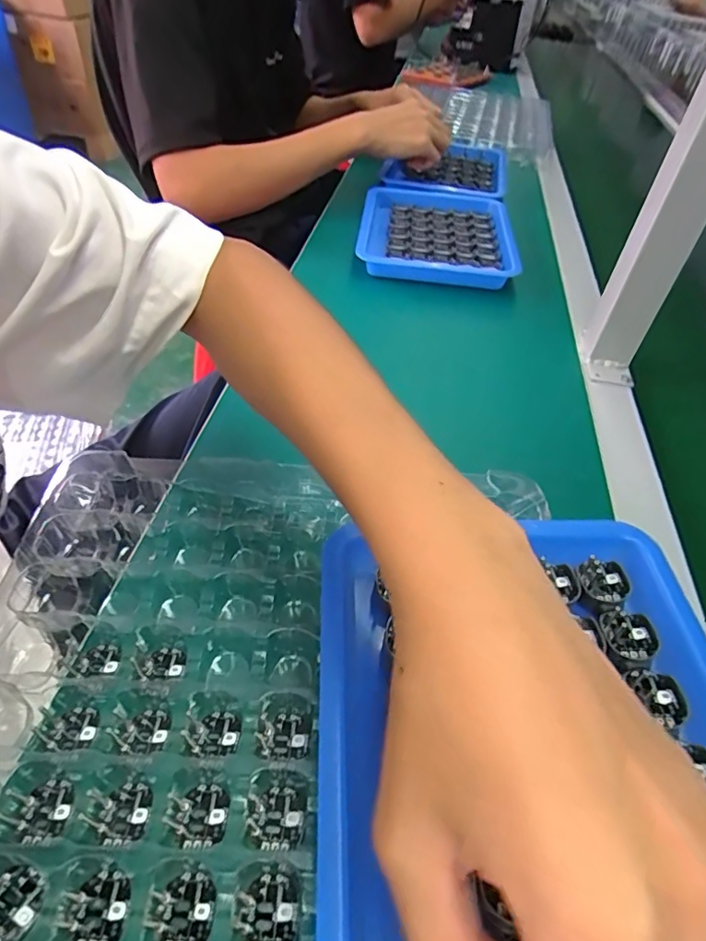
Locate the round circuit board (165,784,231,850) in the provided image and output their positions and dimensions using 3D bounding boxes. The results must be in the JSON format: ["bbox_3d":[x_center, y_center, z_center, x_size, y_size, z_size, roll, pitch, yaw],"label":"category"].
[{"bbox_3d":[-0.065,0.145,0.221,0.025,0.004,0.021,0,46,-7],"label":"round circuit board"}]

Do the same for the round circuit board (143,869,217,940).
[{"bbox_3d":[-0.064,0.167,0.200,0.025,0.004,0.023,3,46,-3],"label":"round circuit board"}]

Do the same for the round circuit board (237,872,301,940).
[{"bbox_3d":[-0.032,0.171,0.202,0.024,0.004,0.023,3,46,-3],"label":"round circuit board"}]

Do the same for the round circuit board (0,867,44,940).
[{"bbox_3d":[-0.129,0.163,0.198,0.021,0.006,0.022,20,46,-22],"label":"round circuit board"}]

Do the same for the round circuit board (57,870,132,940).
[{"bbox_3d":[-0.095,0.166,0.199,0.023,0.004,0.023,3,46,-3],"label":"round circuit board"}]

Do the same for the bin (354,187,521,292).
[{"bbox_3d":[0.098,-0.288,0.637,0.175,0.035,0.219,8,46,-3],"label":"bin"}]

